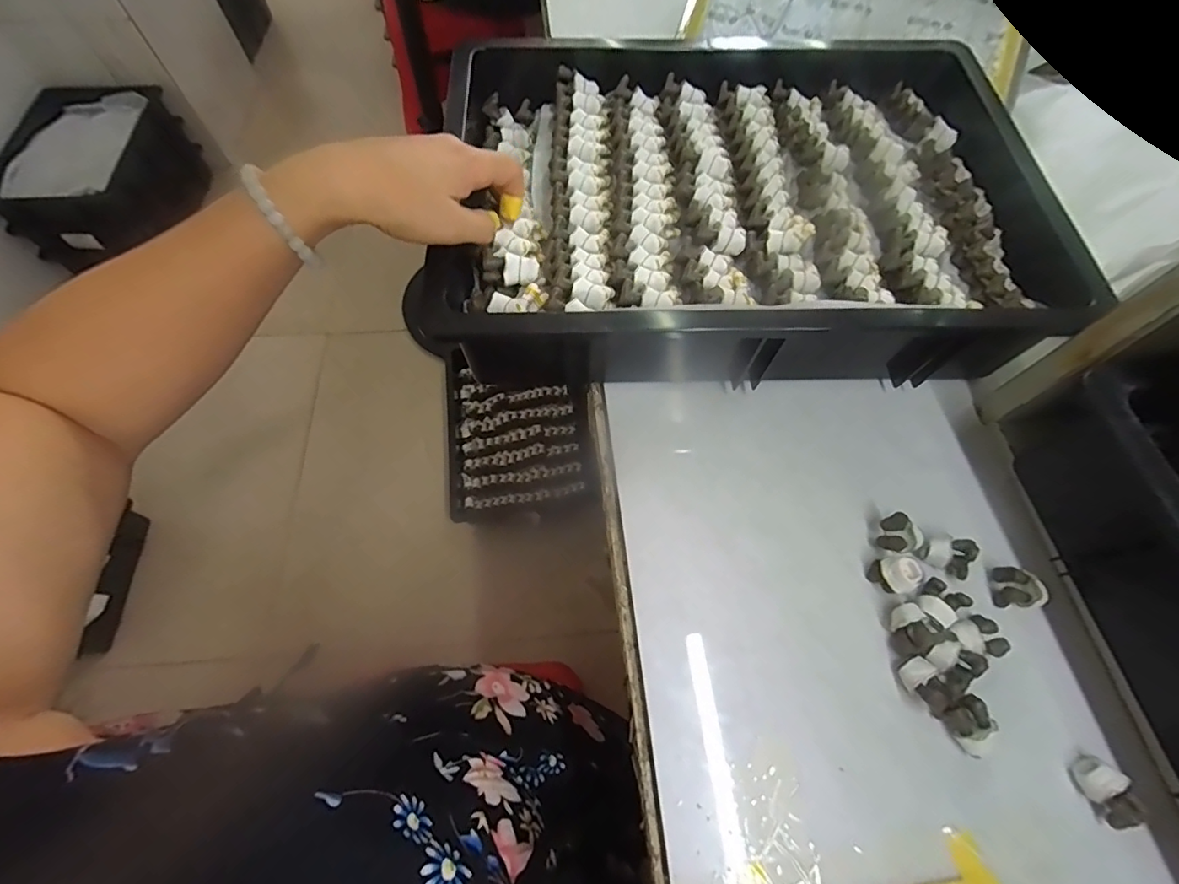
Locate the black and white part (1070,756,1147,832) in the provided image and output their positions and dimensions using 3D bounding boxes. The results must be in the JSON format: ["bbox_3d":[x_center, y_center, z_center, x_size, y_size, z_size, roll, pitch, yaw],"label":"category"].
[{"bbox_3d":[0.289,0.195,0.280,0.021,0.015,0.030,-23,67,-11],"label":"black and white part"}]

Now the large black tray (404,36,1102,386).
[{"bbox_3d":[0.121,-0.207,0.427,0.440,0.087,0.353,-3,65,2],"label":"large black tray"}]

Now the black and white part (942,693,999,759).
[{"bbox_3d":[0.222,0.165,0.295,0.023,0.016,0.025,-30,69,-14],"label":"black and white part"}]

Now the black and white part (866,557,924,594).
[{"bbox_3d":[0.198,0.085,0.326,0.023,0.023,0.019,42,71,17],"label":"black and white part"}]

